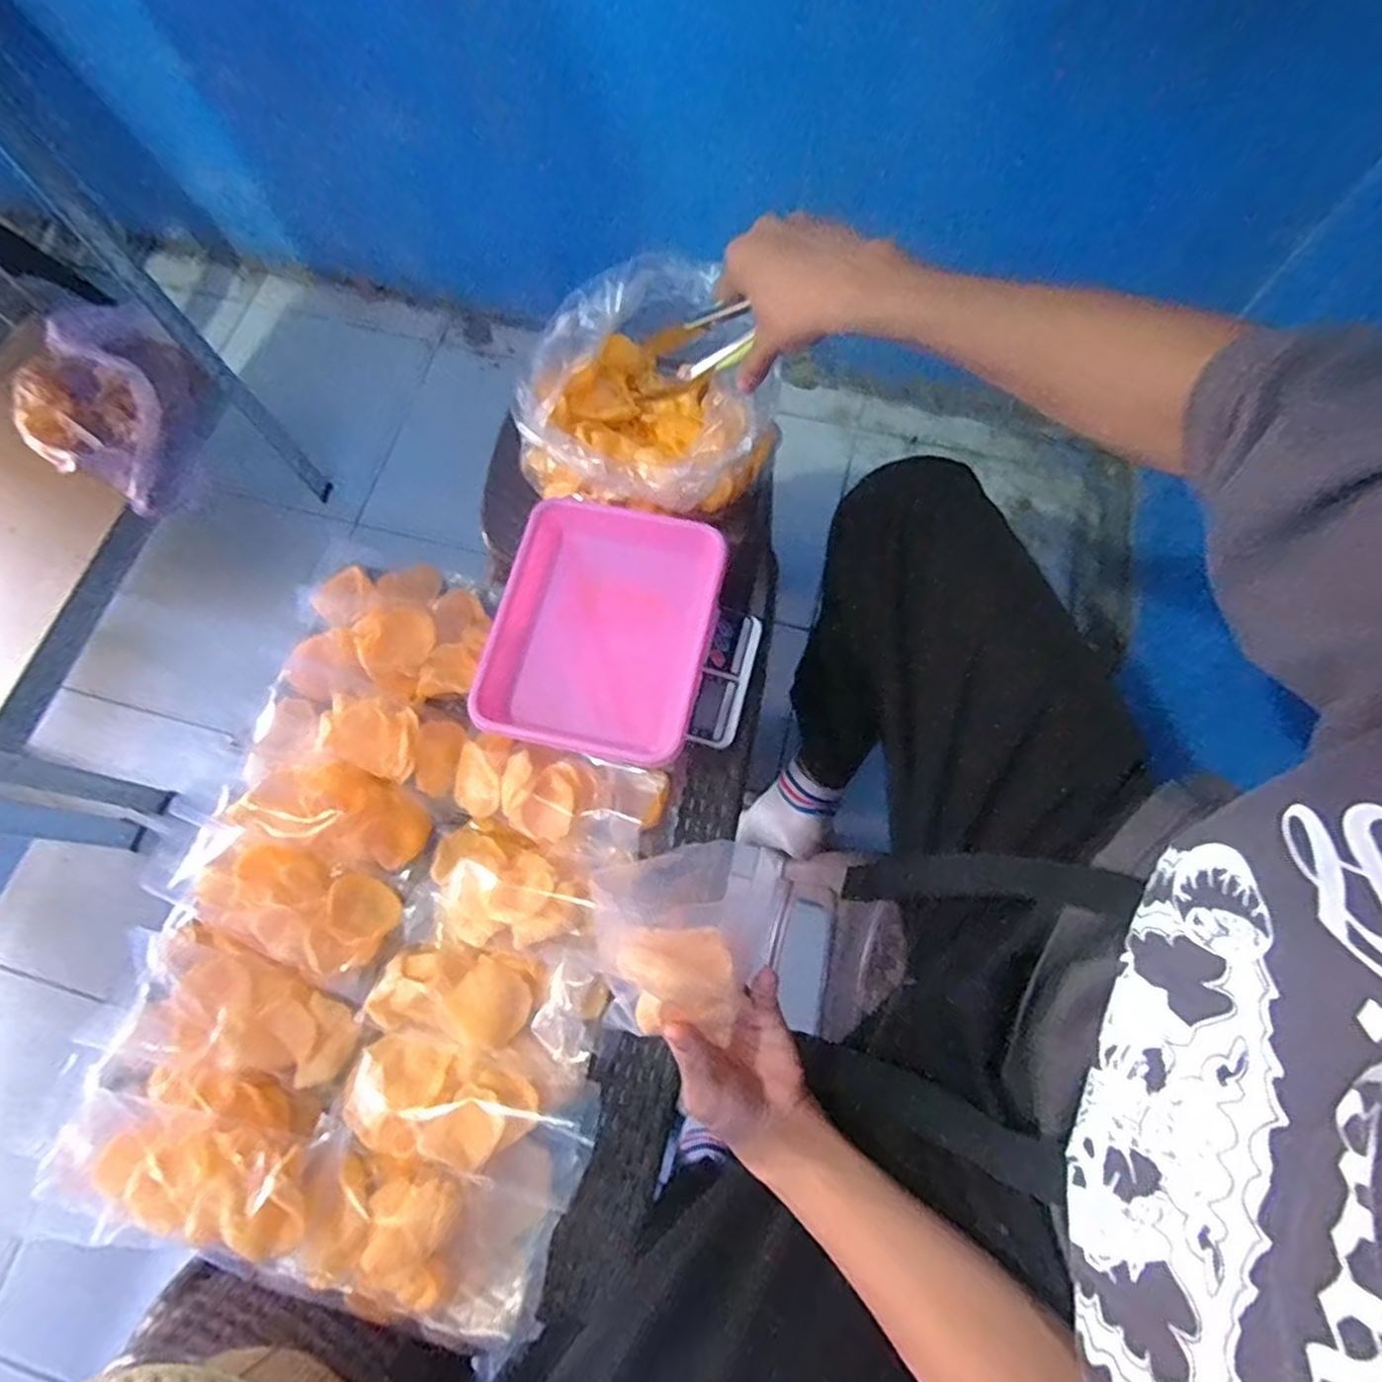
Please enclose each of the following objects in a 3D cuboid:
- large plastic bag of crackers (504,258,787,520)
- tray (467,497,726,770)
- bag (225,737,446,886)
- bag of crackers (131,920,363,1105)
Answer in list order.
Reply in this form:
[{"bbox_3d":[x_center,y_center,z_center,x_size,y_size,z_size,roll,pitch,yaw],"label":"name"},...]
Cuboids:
[{"bbox_3d":[-0.038,-0.264,0.646,0.216,0.159,0.206,24,74,9],"label":"large plastic bag of crackers"},{"bbox_3d":[-0.077,-0.055,0.620,0.181,0.035,0.220,13,73,5],"label":"tray"},{"bbox_3d":[-0.286,0.097,0.572,0.153,0.040,0.078,27,74,-12],"label":"bag"},{"bbox_3d":[-0.337,0.242,0.539,0.174,0.041,0.082,20,74,7],"label":"bag of crackers"}]

